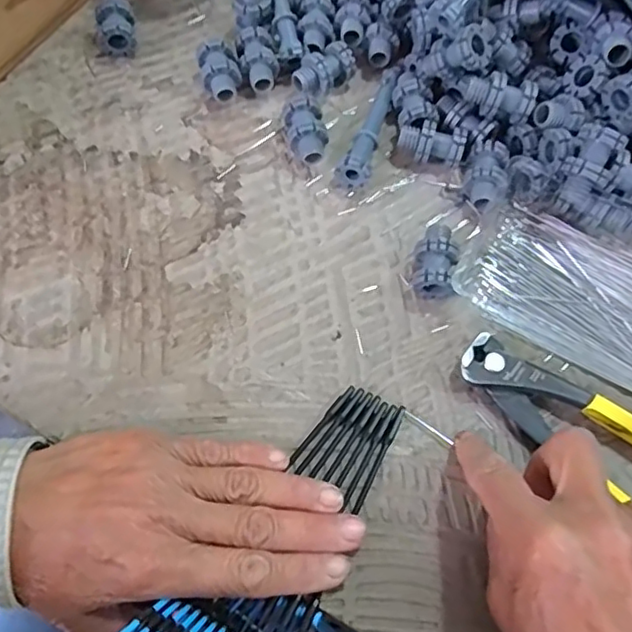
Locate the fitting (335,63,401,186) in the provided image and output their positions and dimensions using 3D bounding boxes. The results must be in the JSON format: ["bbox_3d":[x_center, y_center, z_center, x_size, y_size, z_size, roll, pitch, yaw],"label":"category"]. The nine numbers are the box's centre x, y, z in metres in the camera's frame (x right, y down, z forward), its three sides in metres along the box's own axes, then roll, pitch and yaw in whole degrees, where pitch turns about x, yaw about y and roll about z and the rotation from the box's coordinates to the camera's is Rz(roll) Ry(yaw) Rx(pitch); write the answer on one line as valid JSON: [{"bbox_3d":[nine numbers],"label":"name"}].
[{"bbox_3d":[0.036,-0.118,0.366,0.018,0.018,0.091,19,66,5],"label":"fitting"}]

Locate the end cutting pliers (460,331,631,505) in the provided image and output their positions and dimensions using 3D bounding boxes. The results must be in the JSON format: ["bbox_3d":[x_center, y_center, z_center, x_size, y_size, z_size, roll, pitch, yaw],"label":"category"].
[{"bbox_3d":[0.144,0.066,0.294,0.165,0.015,0.040,40,70,14],"label":"end cutting pliers"}]

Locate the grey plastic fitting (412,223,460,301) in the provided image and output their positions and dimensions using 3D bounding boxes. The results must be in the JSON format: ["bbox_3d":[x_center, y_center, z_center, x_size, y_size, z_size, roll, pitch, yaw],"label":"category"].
[{"bbox_3d":[0.066,-0.029,0.328,0.022,0.023,0.039,16,66,4],"label":"grey plastic fitting"}]

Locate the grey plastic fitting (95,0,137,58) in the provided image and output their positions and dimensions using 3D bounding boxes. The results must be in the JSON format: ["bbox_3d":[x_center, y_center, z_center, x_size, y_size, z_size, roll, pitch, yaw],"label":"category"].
[{"bbox_3d":[-0.129,-0.187,0.388,0.024,0.024,0.039,-9,67,-7],"label":"grey plastic fitting"}]

